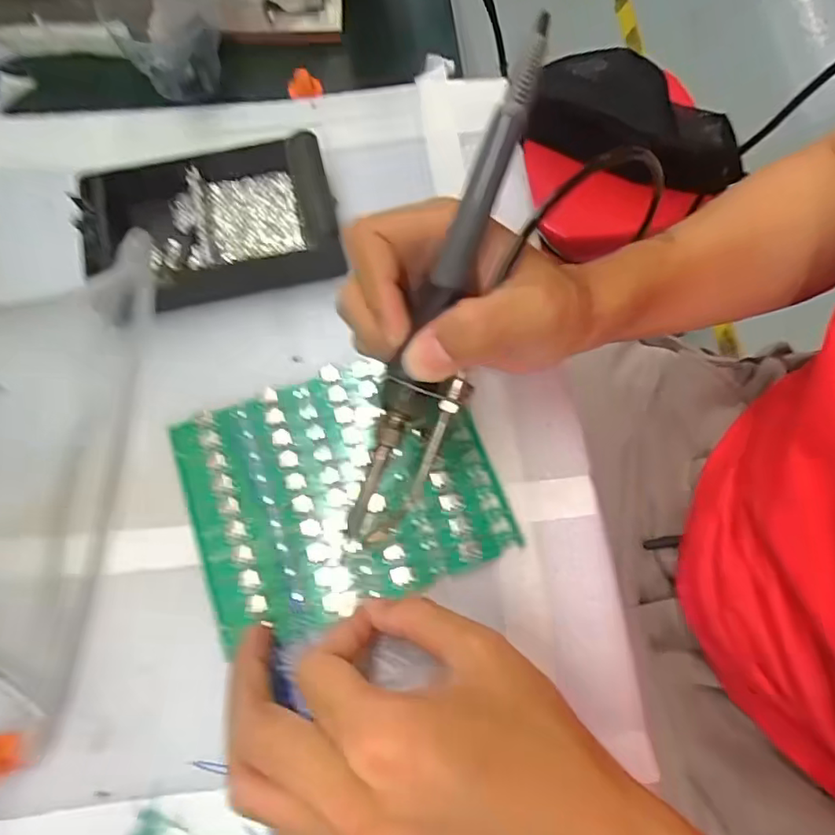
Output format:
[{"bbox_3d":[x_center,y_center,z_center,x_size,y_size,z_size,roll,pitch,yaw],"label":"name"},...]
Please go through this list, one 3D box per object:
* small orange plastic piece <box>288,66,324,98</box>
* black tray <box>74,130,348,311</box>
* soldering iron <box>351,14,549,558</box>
[{"bbox_3d":[-0.069,-0.204,0.362,0.021,0.012,0.018,-8,71,-4],"label":"small orange plastic piece"},{"bbox_3d":[-0.105,-0.100,0.309,0.123,0.033,0.084,-9,71,-4],"label":"black tray"},{"bbox_3d":[0.014,-0.044,0.229,0.029,0.018,0.203,19,97,6],"label":"soldering iron"}]

